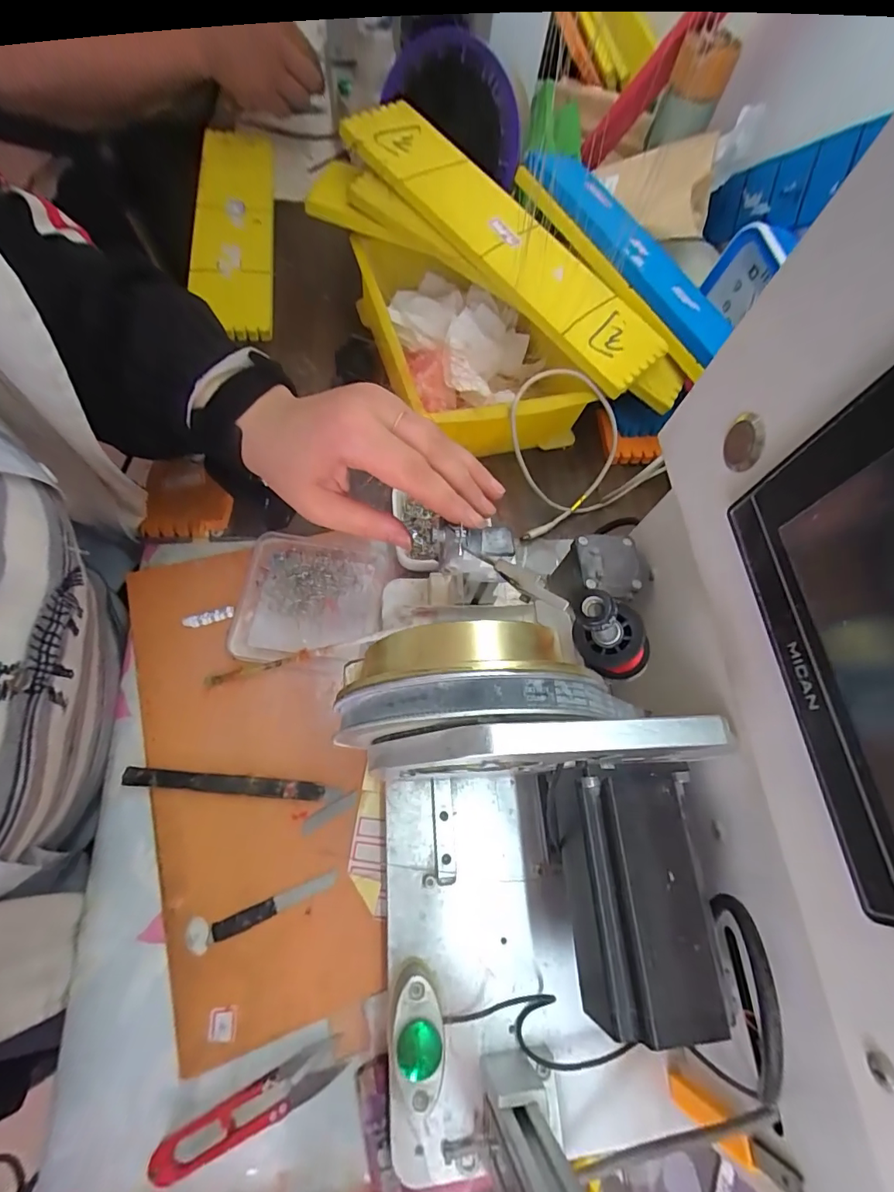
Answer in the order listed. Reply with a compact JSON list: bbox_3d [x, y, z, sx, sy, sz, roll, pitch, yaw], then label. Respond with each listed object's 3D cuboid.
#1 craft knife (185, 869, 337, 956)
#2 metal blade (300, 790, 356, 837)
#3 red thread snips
[{"bbox_3d":[-0.115,0.196,0.299,0.090,0.006,0.017,-16,70,-14],"label":"craft knife"},{"bbox_3d":[-0.081,0.148,0.326,0.041,0.004,0.009,-28,73,-18],"label":"metal blade"},{"bbox_3d":[-0.106,0.281,0.260,0.098,0.015,0.021,-21,71,-16],"label":"red thread snips"}]

